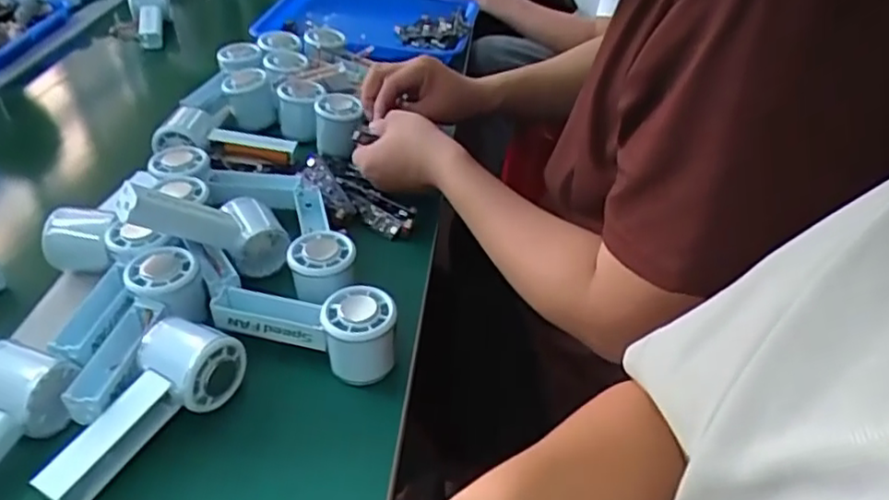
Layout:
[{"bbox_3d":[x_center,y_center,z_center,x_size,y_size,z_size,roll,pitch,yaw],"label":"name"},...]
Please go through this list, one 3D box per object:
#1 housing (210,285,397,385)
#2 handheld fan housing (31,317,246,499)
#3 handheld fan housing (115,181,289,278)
[{"bbox_3d":[-0.111,0.055,0.535,0.154,0.058,0.051,15,41,18],"label":"housing"},{"bbox_3d":[-0.221,0.113,0.475,0.068,0.047,0.147,25,58,27],"label":"handheld fan housing"},{"bbox_3d":[-0.213,-0.026,0.583,0.151,0.056,0.060,19,23,-41],"label":"handheld fan housing"}]

